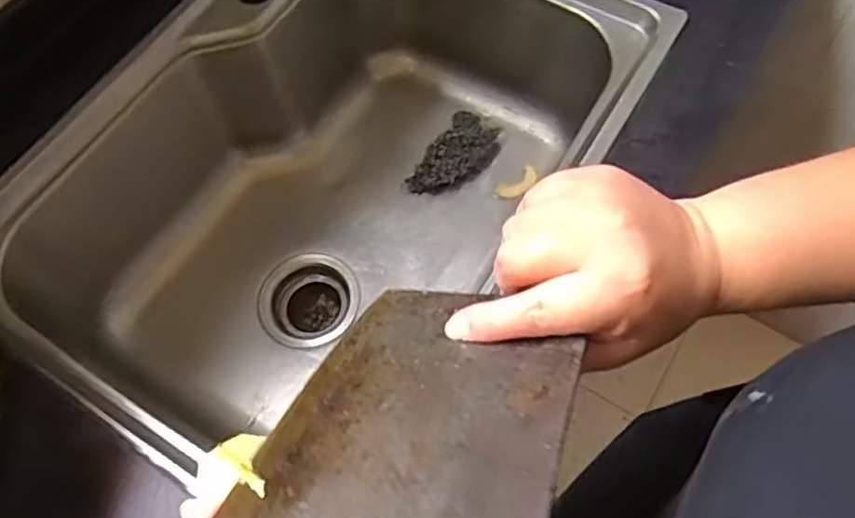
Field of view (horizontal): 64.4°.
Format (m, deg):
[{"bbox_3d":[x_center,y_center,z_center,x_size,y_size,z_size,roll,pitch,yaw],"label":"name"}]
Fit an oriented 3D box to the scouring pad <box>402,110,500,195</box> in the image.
[{"bbox_3d":[0.033,-0.117,0.772,0.061,0.043,0.124,41,71,19],"label":"scouring pad"}]

